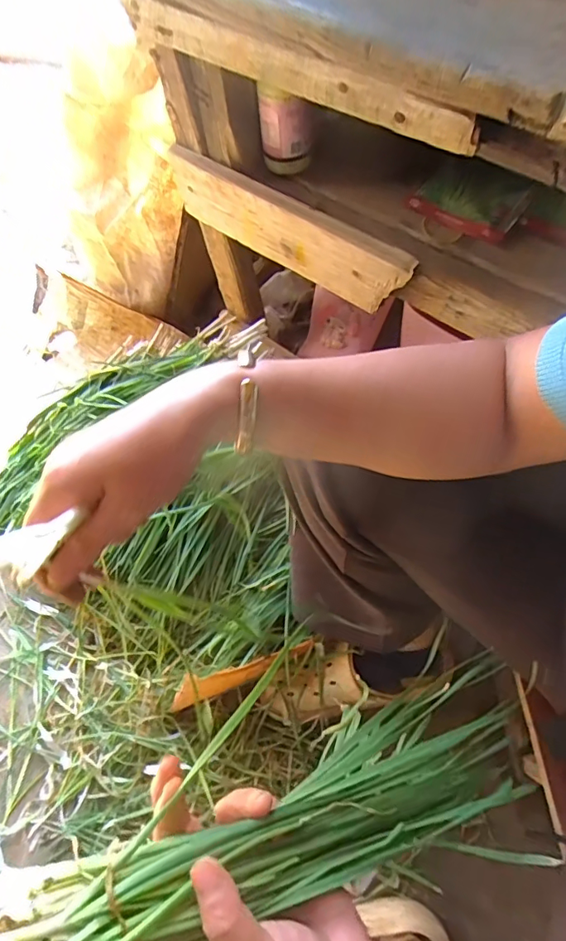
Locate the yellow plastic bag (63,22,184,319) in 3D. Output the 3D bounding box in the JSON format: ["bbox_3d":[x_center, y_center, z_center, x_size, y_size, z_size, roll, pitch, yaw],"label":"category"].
[{"bbox_3d":[-0.272,-0.450,0.811,0.189,0.404,0.086,27,47,13],"label":"yellow plastic bag"}]

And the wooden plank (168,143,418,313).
[{"bbox_3d":[-0.003,-0.280,0.583,0.331,0.102,0.020,35,71,15],"label":"wooden plank"}]

